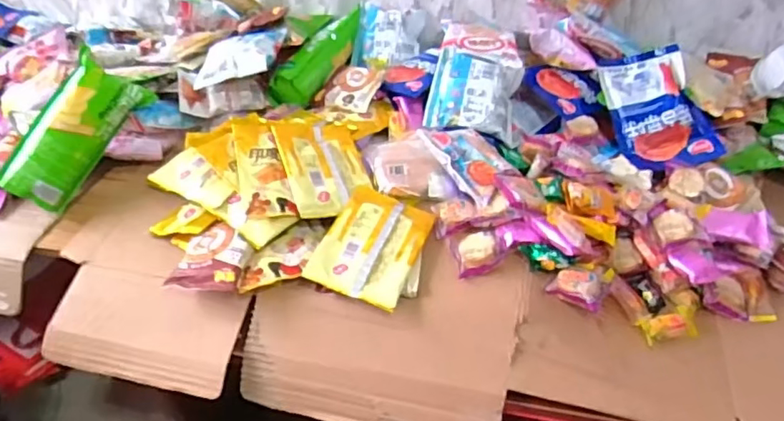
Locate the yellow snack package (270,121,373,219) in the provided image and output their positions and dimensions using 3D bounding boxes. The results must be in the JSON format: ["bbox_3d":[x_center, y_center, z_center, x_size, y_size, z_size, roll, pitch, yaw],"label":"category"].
[{"bbox_3d":[-0.084,-0.057,0.703,0.101,0.010,0.155,-4,53,-27],"label":"yellow snack package"}]

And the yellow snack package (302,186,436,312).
[{"bbox_3d":[-0.021,0.036,0.630,0.102,0.018,0.143,15,44,15],"label":"yellow snack package"}]

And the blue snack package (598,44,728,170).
[{"bbox_3d":[0.347,-0.138,0.750,0.115,0.029,0.173,-15,73,7],"label":"blue snack package"}]

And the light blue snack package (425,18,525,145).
[{"bbox_3d":[0.121,-0.191,0.815,0.120,0.073,0.208,7,42,6],"label":"light blue snack package"}]

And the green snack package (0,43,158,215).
[{"bbox_3d":[-0.407,-0.097,0.732,0.059,0.084,0.196,29,80,27],"label":"green snack package"}]

